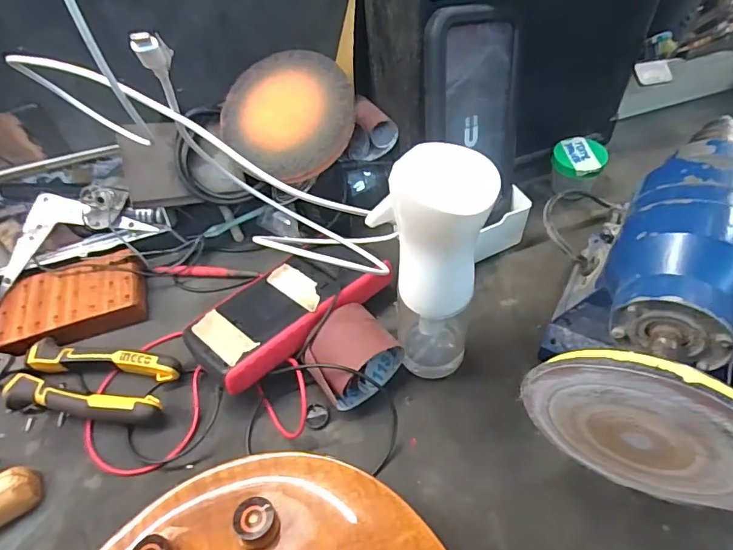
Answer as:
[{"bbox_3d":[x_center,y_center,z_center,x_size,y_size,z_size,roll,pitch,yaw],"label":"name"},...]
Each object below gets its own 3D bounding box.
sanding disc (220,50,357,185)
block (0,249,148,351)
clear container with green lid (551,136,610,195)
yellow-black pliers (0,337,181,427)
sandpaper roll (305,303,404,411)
[{"bbox_3d":[-0.069,-0.145,0.425,0.121,0.015,0.110,-3,76,13],"label":"sanding disc"},{"bbox_3d":[-0.266,0.024,0.441,0.123,0.030,0.076,-17,53,-7],"label":"block"},{"bbox_3d":[0.213,-0.104,0.492,0.048,0.050,0.057,27,60,24],"label":"clear container with green lid"},{"bbox_3d":[-0.257,0.084,0.391,0.202,0.028,0.053,3,53,8],"label":"yellow-black pliers"},{"bbox_3d":[-0.012,0.063,0.375,0.055,0.046,0.067,36,63,28],"label":"sandpaper roll"}]

